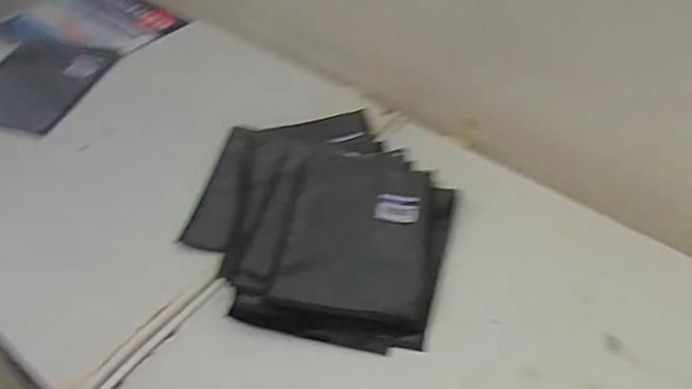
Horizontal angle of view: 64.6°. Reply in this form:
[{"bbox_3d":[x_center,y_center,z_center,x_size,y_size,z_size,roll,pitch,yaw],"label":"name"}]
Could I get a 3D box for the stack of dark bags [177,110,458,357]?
[{"bbox_3d":[-0.033,0.019,0.790,0.359,0.033,0.389,11,49,10],"label":"stack of dark bags"}]

